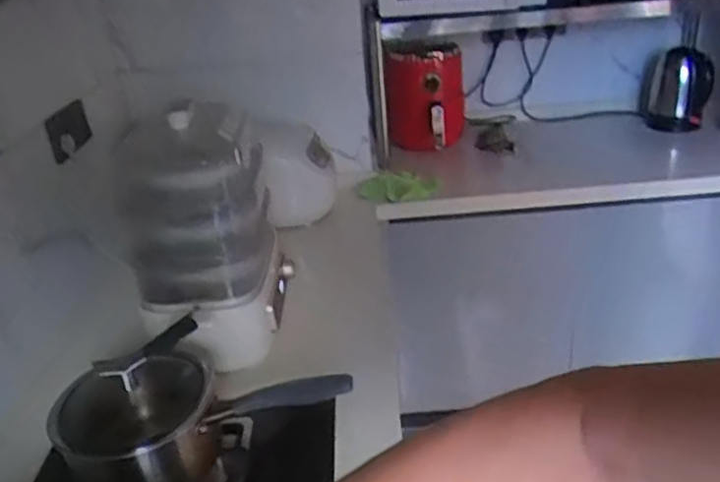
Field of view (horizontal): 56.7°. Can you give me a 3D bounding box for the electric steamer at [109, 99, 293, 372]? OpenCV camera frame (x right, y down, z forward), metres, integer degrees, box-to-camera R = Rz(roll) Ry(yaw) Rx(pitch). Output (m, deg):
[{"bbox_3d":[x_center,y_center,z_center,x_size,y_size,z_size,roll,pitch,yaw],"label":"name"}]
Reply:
[{"bbox_3d":[-0.248,-0.015,1.098,0.222,0.349,0.300,-7,27,-6],"label":"electric steamer"}]

